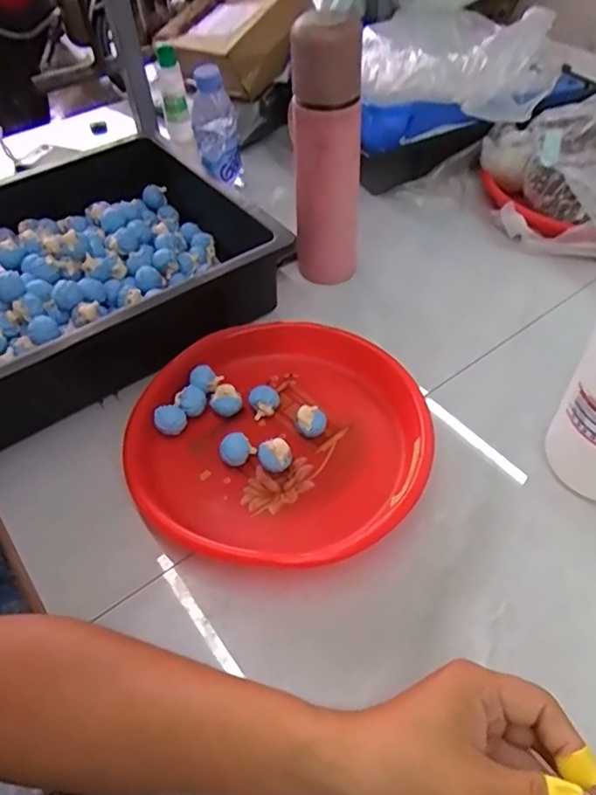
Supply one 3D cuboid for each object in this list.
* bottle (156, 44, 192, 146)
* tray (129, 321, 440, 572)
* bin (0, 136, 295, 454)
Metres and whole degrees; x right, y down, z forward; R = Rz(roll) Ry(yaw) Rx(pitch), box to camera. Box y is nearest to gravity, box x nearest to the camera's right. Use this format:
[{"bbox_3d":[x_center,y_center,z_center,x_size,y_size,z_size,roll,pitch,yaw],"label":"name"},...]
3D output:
[{"bbox_3d":[-0.183,-0.442,0.841,0.036,0.128,0.030,-12,50,-7],"label":"bottle"},{"bbox_3d":[-0.014,0.030,0.510,0.243,0.033,0.253,13,51,15],"label":"tray"},{"bbox_3d":[-0.266,-0.109,0.599,0.455,0.099,0.305,-30,54,-21],"label":"bin"}]

